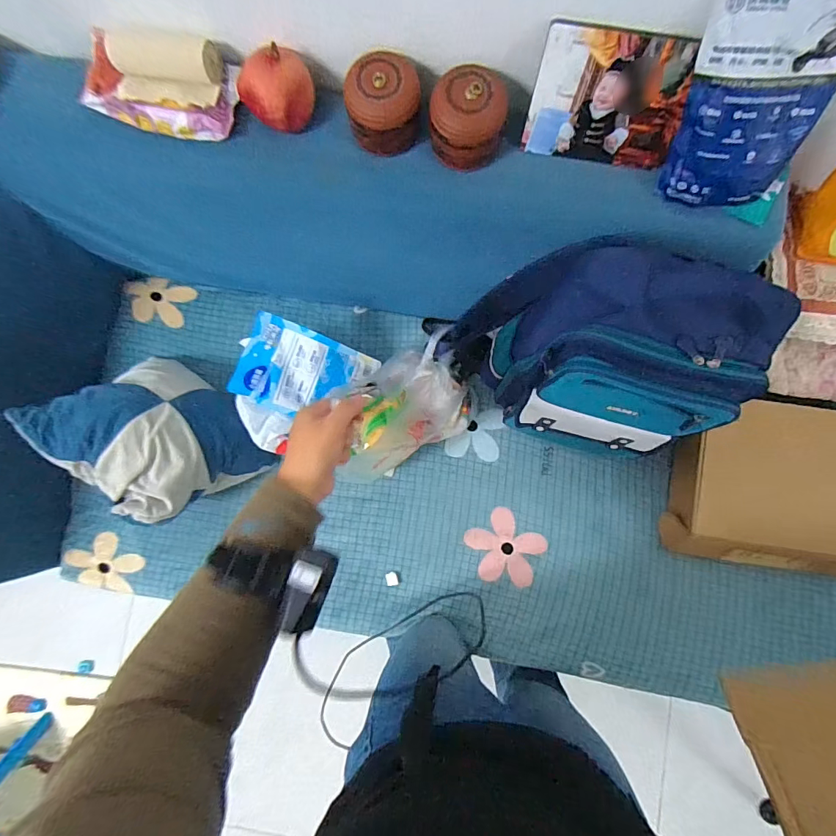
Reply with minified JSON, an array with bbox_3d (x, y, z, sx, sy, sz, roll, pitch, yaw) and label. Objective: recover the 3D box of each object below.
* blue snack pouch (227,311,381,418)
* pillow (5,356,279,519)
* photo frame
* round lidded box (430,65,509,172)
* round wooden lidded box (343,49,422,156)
[{"bbox_3d":[-0.204,-0.078,0.794,0.237,0.048,0.155,21,84,-28],"label":"blue snack pouch"},{"bbox_3d":[-0.473,0.032,0.774,0.250,0.214,0.297,-37,85,-1],"label":"pillow"},{"bbox_3d":[0.246,-0.412,0.553,0.189,0.146,0.013,12,60,4],"label":"photo frame"},{"bbox_3d":[0.067,-0.405,0.576,0.098,0.076,0.092,0,86,2],"label":"round lidded box"},{"bbox_3d":[-0.046,-0.434,0.591,0.099,0.087,0.086,8,86,2],"label":"round wooden lidded box"}]

